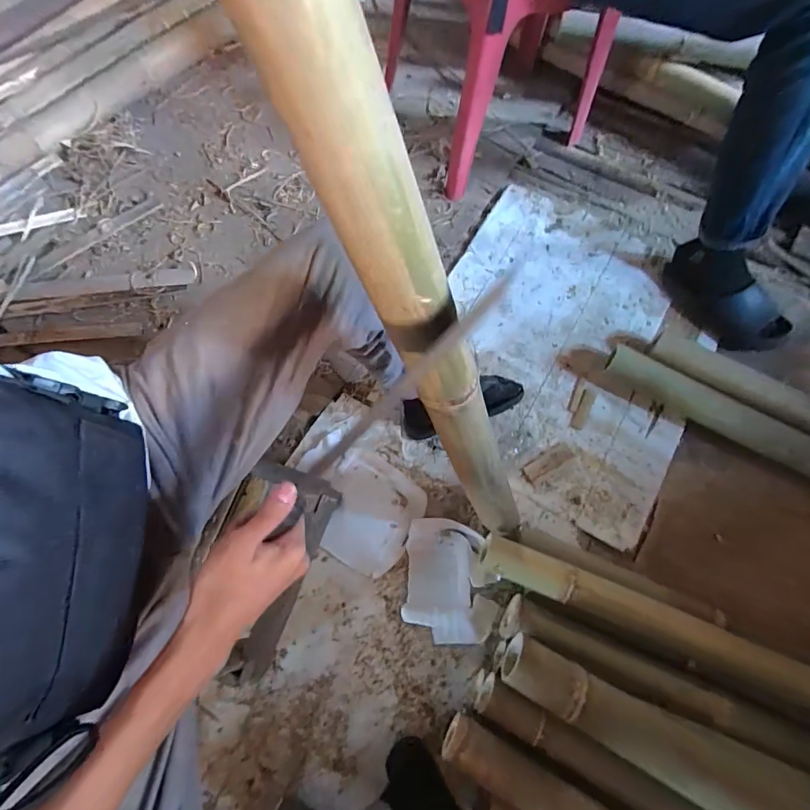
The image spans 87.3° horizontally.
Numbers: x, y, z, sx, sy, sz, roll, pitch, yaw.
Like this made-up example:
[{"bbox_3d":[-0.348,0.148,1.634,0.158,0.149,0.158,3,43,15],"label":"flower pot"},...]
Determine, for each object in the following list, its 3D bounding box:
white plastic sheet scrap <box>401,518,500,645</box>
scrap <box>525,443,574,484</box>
[{"bbox_3d":[0.078,0.311,0.760,0.151,0.041,0.199,4,71,1],"label":"white plastic sheet scrap"},{"bbox_3d":[0.285,0.113,0.843,0.107,0.005,0.037,-28,73,-10],"label":"scrap"}]

